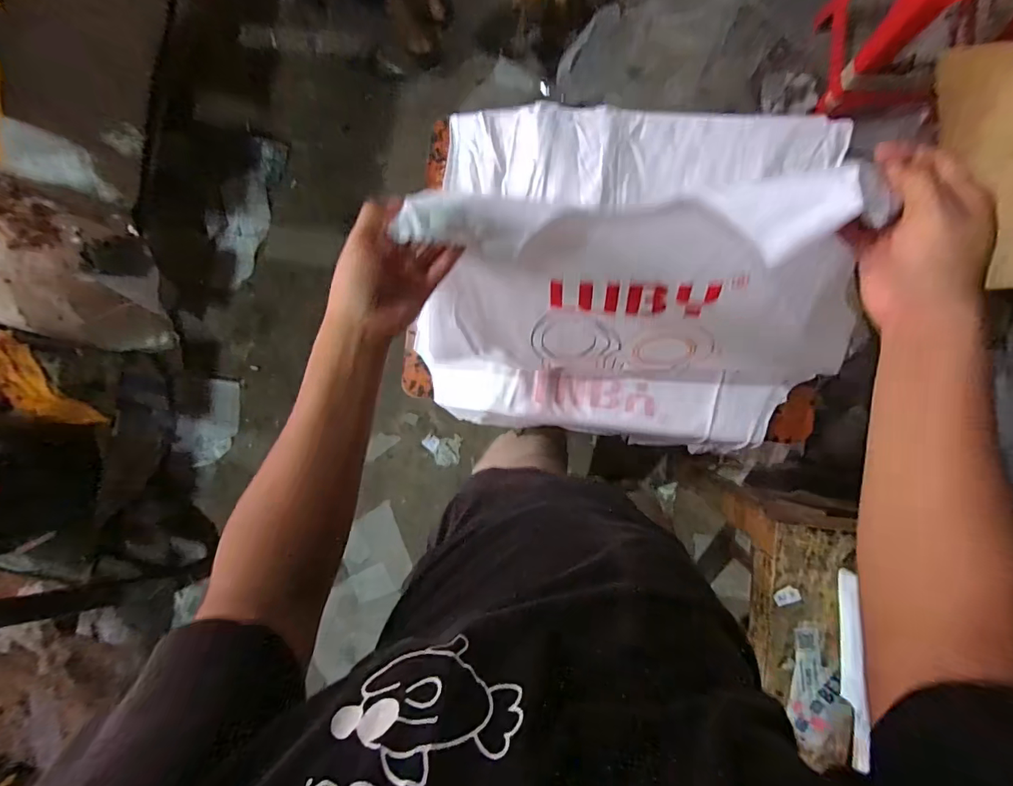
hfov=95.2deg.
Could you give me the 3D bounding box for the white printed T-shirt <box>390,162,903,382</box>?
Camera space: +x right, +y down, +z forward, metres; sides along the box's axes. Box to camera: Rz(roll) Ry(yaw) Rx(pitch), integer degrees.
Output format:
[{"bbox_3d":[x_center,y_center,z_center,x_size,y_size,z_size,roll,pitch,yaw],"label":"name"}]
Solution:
[{"bbox_3d":[0.119,-0.094,0.517,0.482,0.303,0.043,2,60,12],"label":"white printed T-shirt"}]

